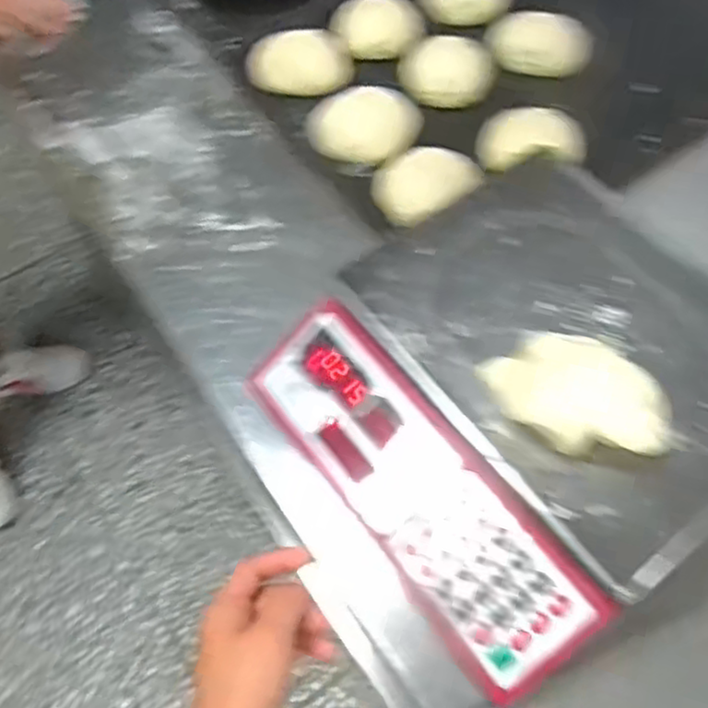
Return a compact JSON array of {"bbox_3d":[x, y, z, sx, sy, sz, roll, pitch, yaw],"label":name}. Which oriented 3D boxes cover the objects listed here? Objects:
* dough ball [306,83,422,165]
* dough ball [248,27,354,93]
[{"bbox_3d":[0.015,-0.237,0.753,0.109,0.038,0.095,-26,62,-13],"label":"dough ball"},{"bbox_3d":[-0.062,-0.325,0.809,0.107,0.037,0.084,-18,61,-9],"label":"dough ball"}]

